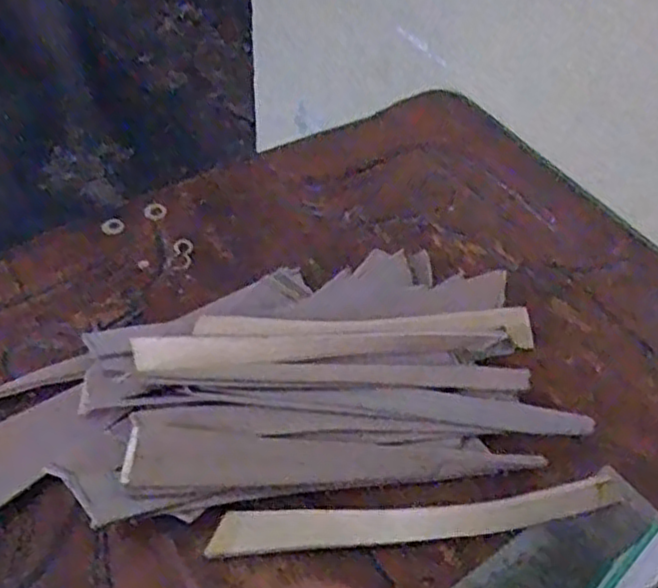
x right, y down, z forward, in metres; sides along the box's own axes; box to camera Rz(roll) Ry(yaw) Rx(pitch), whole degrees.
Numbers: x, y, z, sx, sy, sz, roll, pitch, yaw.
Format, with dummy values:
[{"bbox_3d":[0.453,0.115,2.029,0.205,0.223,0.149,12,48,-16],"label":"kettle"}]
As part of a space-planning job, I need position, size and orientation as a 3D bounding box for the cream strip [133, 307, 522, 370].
[{"bbox_3d":[0.009,0.023,0.373,0.211,0.011,0.029,-4,51,-8],"label":"cream strip"}]

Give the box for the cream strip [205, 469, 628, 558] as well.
[{"bbox_3d":[0.041,0.098,0.322,0.184,0.030,0.019,-2,51,-6],"label":"cream strip"}]

